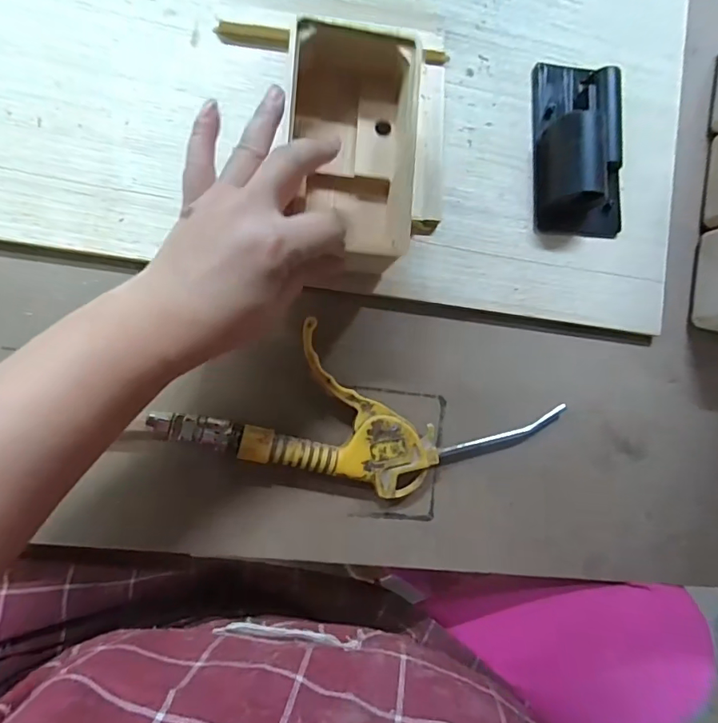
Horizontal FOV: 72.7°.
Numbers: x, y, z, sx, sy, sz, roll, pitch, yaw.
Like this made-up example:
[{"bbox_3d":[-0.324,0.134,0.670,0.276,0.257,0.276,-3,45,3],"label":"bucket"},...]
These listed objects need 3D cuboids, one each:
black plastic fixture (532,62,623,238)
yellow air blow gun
[{"bbox_3d":[0.155,-0.147,0.332,0.063,0.030,0.114,-1,90,-9],"label":"black plastic fixture"},{"bbox_3d":[0.007,0.038,0.315,0.246,0.023,0.092,19,87,-8],"label":"yellow air blow gun"}]

